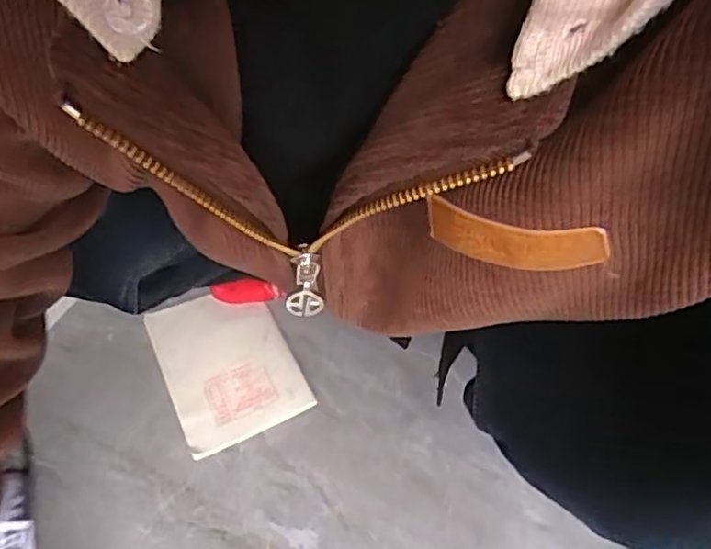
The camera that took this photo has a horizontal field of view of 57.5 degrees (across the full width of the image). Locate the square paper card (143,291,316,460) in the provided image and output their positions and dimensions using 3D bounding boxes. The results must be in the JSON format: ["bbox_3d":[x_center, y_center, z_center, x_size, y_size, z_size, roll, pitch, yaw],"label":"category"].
[{"bbox_3d":[-0.137,0.087,0.682,0.128,0.012,0.182,-19,52,-18],"label":"square paper card"}]

